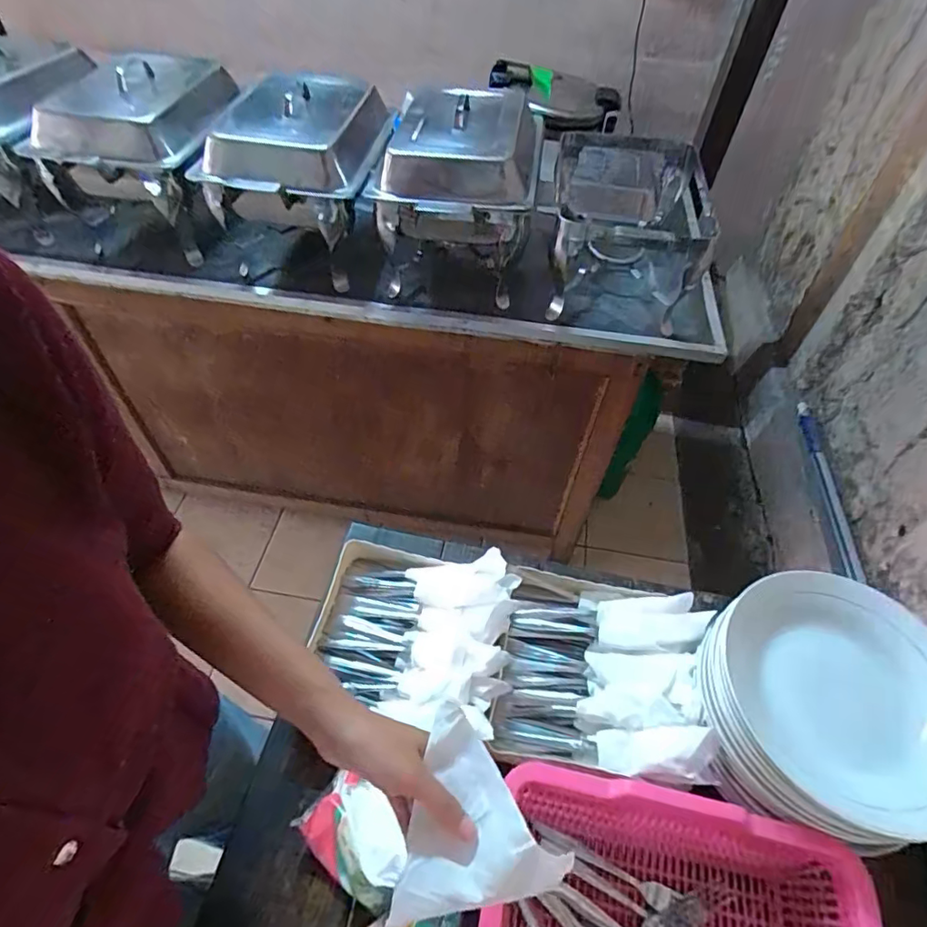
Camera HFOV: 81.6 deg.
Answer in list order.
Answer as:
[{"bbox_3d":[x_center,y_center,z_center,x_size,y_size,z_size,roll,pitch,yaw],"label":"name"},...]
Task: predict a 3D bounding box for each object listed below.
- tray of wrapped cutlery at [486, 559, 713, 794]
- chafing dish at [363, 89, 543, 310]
[{"bbox_3d":[0.148,0.226,0.600,0.209,0.089,0.204,12,52,5],"label":"tray of wrapped cutlery"},{"bbox_3d":[0.006,-0.466,0.907,0.222,0.208,0.317,12,52,5],"label":"chafing dish"}]

